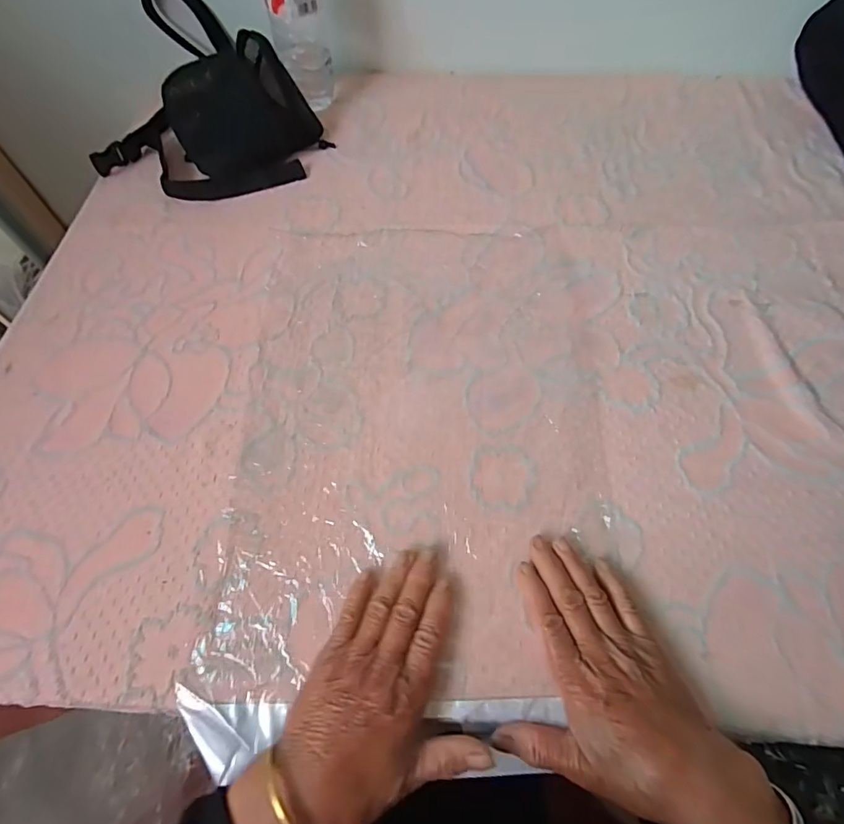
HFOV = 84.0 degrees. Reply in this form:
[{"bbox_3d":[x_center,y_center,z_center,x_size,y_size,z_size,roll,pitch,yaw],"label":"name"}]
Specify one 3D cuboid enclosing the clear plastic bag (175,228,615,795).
[{"bbox_3d":[0.005,0.010,0.409,0.320,0.010,0.461,0,61,1],"label":"clear plastic bag"}]

